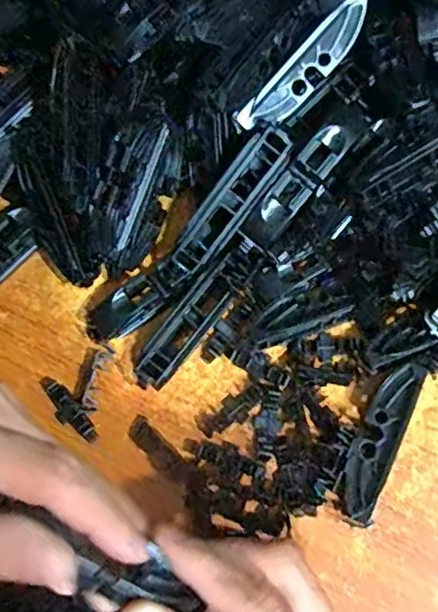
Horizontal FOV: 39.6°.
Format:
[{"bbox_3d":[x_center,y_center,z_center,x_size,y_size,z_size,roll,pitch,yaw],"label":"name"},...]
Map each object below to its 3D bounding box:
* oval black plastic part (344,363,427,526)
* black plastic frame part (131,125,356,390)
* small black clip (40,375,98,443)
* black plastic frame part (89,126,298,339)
[{"bbox_3d":[0.073,0.061,0.276,0.020,0.014,0.073,28,78,8],"label":"oval black plastic part"},{"bbox_3d":[0.010,-0.022,0.282,0.018,0.026,0.142,40,100,11],"label":"black plastic frame part"},{"bbox_3d":[-0.073,0.050,0.292,0.012,0.005,0.040,-42,78,-8],"label":"small black clip"},{"bbox_3d":[-0.013,-0.029,0.287,0.127,0.016,0.022,-46,78,14],"label":"black plastic frame part"}]

